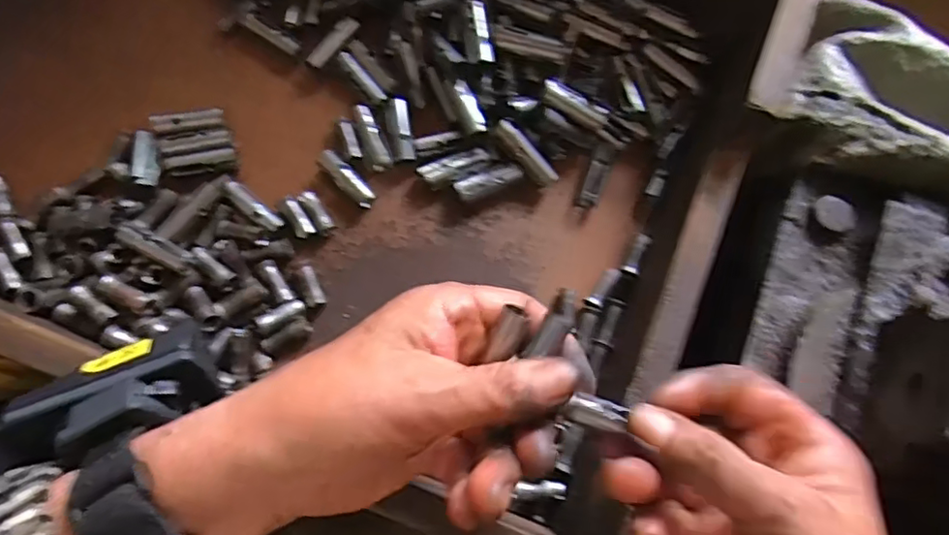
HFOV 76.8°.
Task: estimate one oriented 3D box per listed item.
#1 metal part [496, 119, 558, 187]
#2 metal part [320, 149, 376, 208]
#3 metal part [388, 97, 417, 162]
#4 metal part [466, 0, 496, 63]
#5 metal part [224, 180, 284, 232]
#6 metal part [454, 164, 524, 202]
[{"bbox_3d":[0.029,-0.063,0.334,0.010,0.004,0.044,-45,101,-11],"label":"metal part"},{"bbox_3d":[-0.071,-0.049,0.332,0.011,0.015,0.036,-42,81,-10],"label":"metal part"},{"bbox_3d":[-0.041,-0.078,0.339,0.011,0.008,0.037,-9,77,-4],"label":"metal part"},{"bbox_3d":[0.001,-0.131,0.329,0.014,0.004,0.039,-7,77,-3],"label":"metal part"},{"bbox_3d":[-0.119,-0.033,0.321,0.037,0.010,0.009,39,79,8],"label":"metal part"},{"bbox_3d":[0.008,-0.048,0.334,0.038,0.006,0.011,-24,78,-7],"label":"metal part"}]

